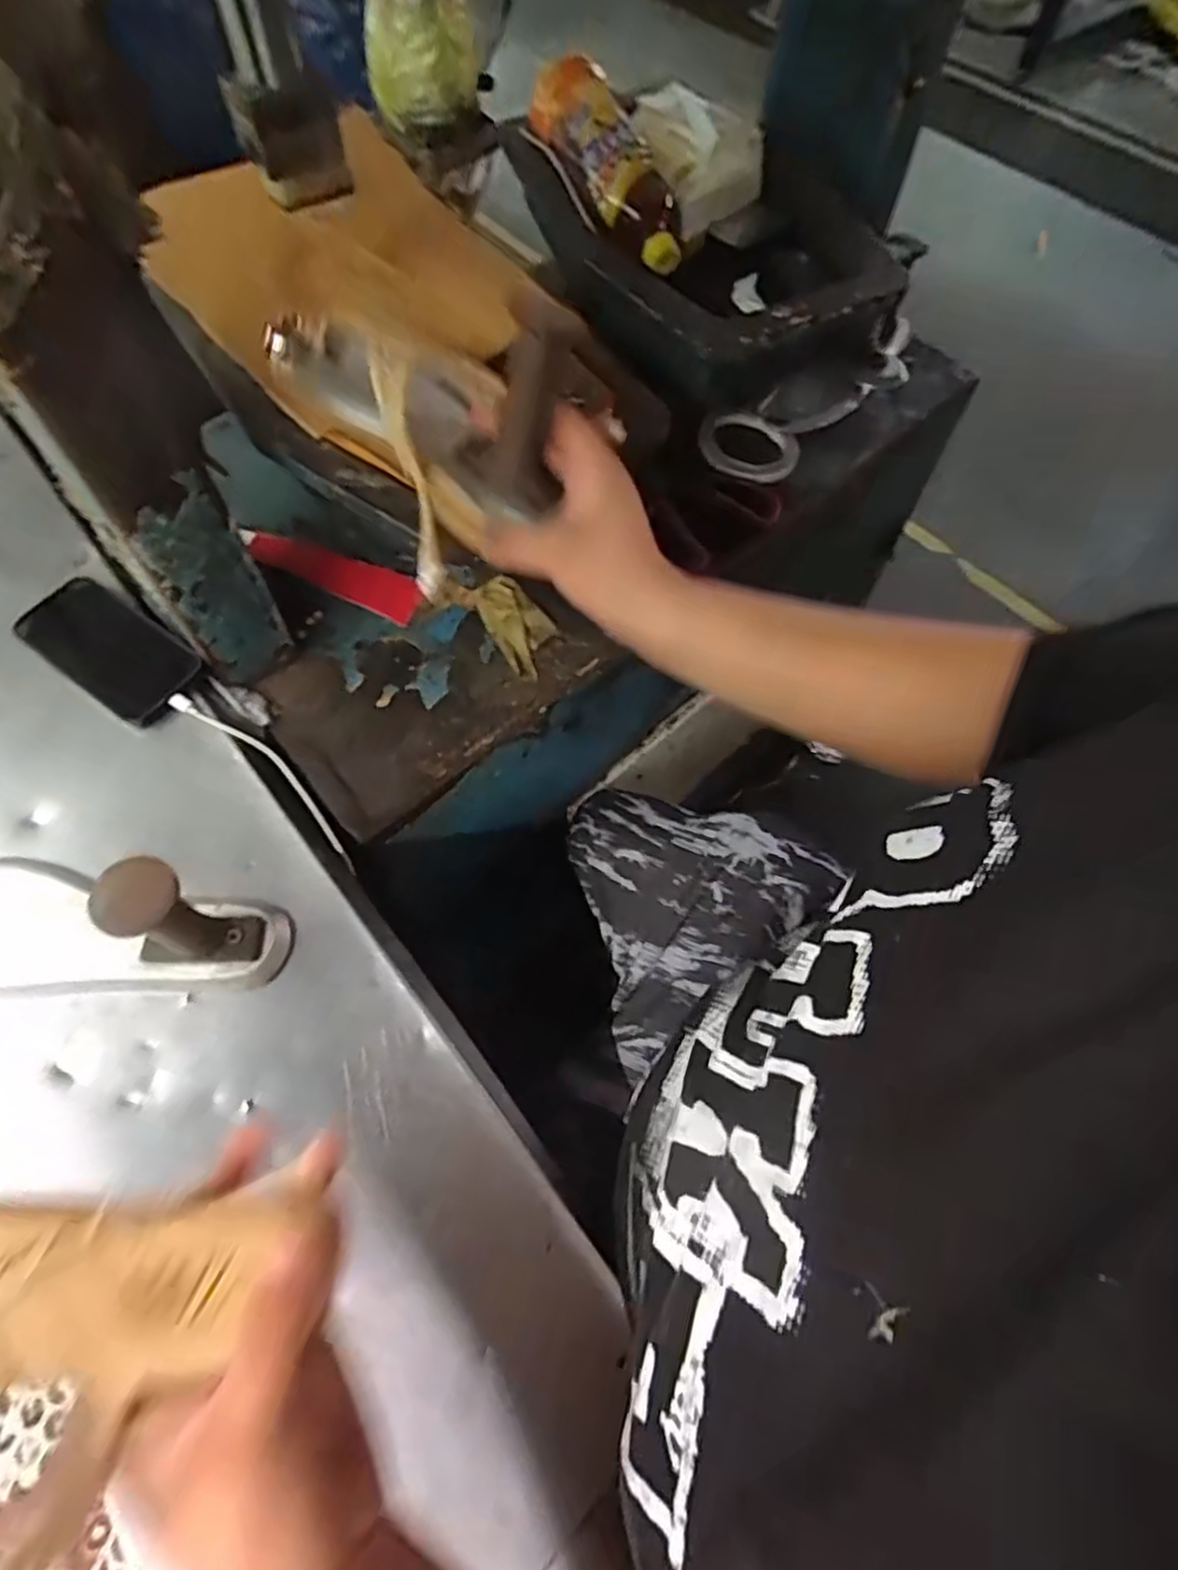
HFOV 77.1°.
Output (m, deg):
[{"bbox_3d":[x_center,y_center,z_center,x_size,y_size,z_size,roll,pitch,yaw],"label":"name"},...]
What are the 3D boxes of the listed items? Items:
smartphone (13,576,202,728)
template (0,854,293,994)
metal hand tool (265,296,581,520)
[{"bbox_3d":[-0.364,-0.105,0.564,0.145,0.013,0.074,33,65,14],"label":"smartphone"},{"bbox_3d":[-0.311,0.075,0.424,0.236,0.109,0.084,10,62,2],"label":"template"},{"bbox_3d":[-0.105,-0.245,0.437,0.217,0.090,0.077,29,64,20],"label":"metal hand tool"}]

